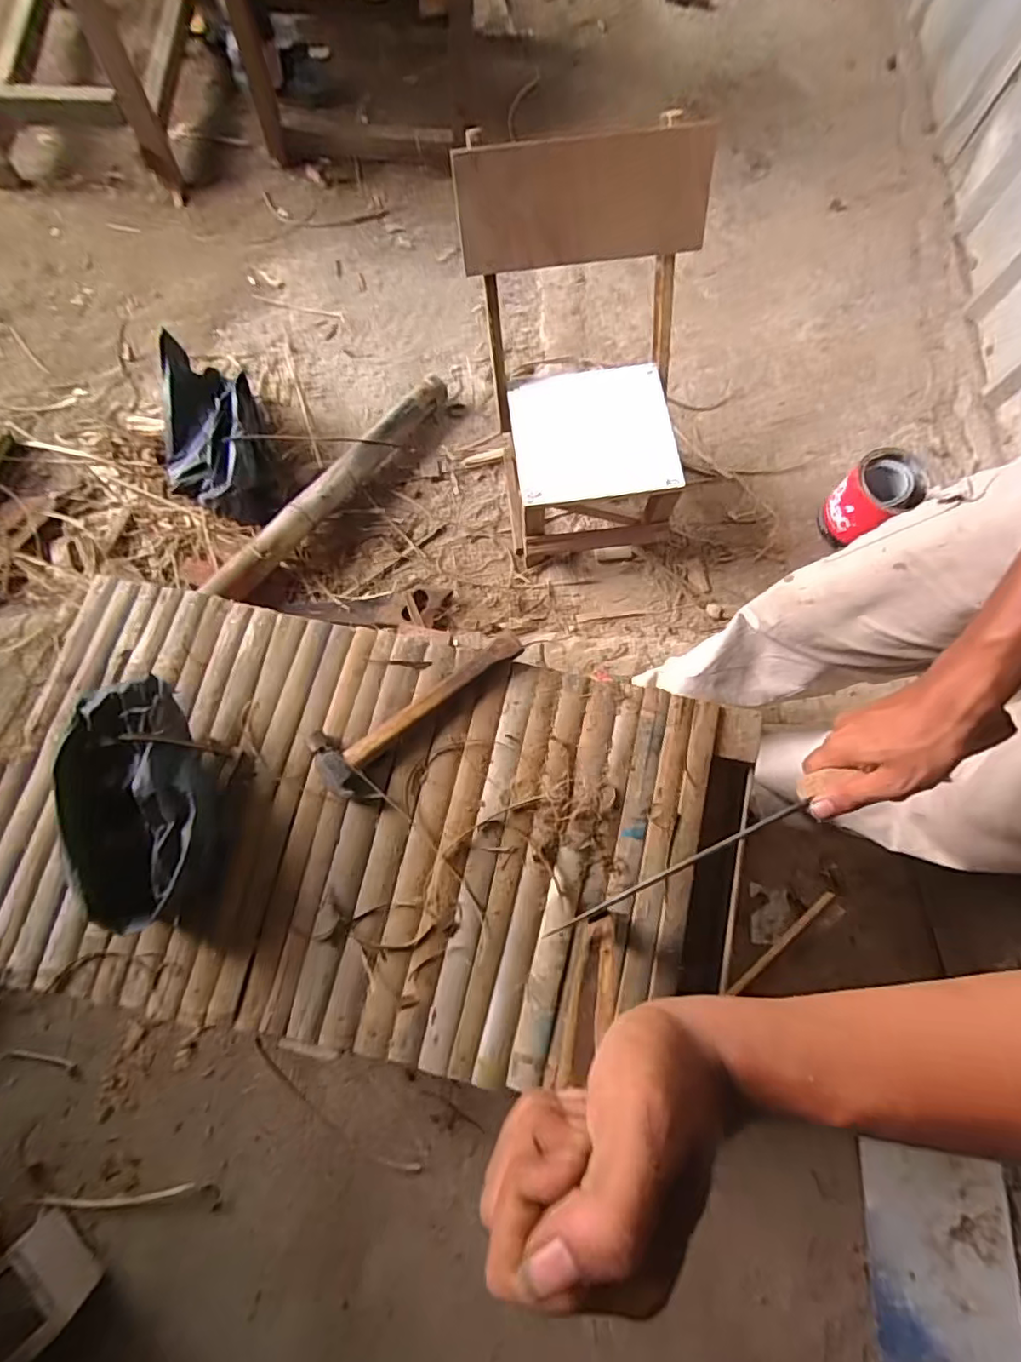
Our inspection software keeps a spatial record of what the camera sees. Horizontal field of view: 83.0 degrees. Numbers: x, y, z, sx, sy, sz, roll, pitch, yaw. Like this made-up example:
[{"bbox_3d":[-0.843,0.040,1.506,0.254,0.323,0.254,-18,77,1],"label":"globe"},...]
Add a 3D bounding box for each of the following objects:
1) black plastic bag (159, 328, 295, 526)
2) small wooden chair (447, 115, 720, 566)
[{"bbox_3d":[-0.616,-0.493,1.184,0.223,0.123,0.399,-23,76,-7],"label":"black plastic bag"},{"bbox_3d":[0.141,-0.527,1.015,0.378,0.494,0.444,-9,75,-3],"label":"small wooden chair"}]

